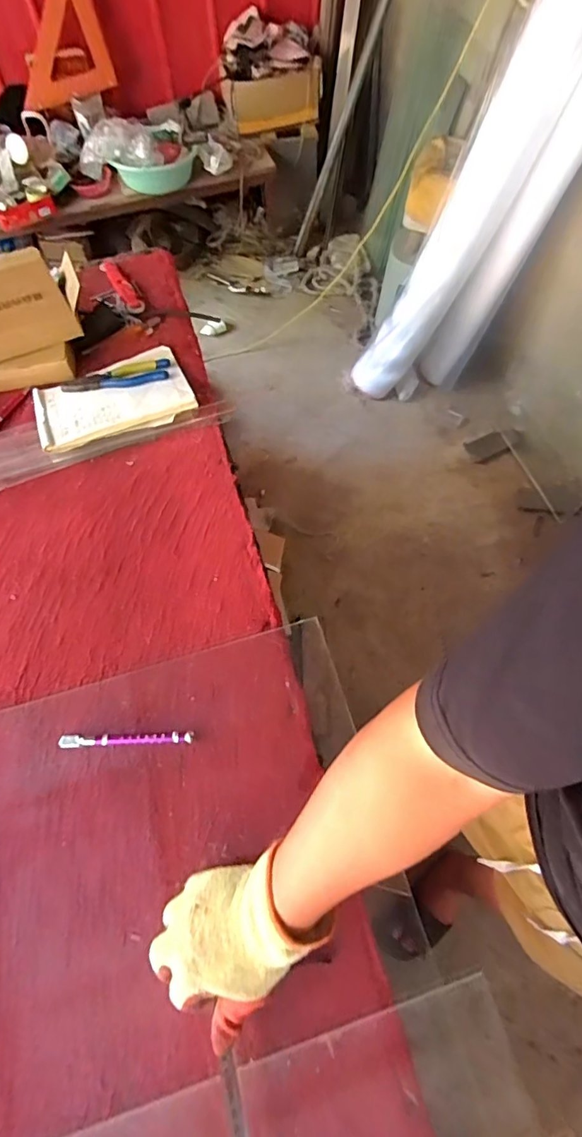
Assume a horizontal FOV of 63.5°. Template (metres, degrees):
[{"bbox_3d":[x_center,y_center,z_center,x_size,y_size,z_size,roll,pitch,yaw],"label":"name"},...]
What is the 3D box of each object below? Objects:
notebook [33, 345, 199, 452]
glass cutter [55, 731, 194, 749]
[{"bbox_3d":[-0.317,-0.302,0.835,0.262,0.019,0.183,-22,60,-8],"label":"notebook"},{"bbox_3d":[-0.208,0.217,0.597,0.166,0.014,0.015,-3,65,1],"label":"glass cutter"}]

